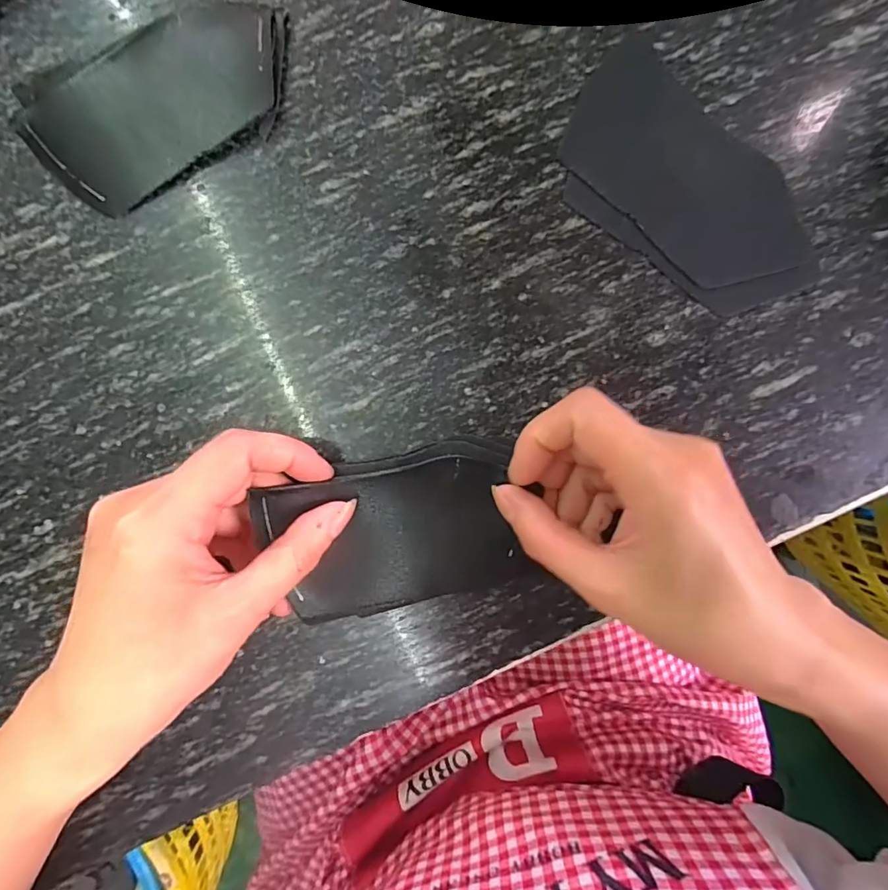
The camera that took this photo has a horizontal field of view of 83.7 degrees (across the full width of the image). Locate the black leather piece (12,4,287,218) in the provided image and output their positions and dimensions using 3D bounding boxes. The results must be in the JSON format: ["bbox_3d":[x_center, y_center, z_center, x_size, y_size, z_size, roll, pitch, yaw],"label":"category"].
[{"bbox_3d":[-0.127,-0.155,0.226,0.121,0.009,0.064,-24,90,-1],"label":"black leather piece"}]

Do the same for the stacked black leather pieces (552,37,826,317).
[{"bbox_3d":[0.111,-0.117,0.229,0.131,0.004,0.073,45,89,0],"label":"stacked black leather pieces"}]

